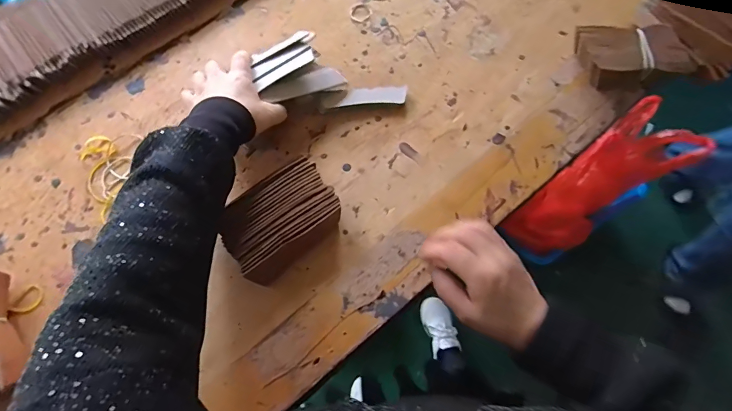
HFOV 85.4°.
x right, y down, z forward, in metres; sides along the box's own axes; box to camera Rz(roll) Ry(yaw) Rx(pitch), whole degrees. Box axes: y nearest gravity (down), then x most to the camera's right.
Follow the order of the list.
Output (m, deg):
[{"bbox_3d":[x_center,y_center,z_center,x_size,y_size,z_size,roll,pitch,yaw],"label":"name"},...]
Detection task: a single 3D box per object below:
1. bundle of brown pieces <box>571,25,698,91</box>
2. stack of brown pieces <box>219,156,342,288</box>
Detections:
[{"bbox_3d":[0.345,-0.193,0.515,0.136,0.035,0.077,1,70,-1],"label":"bundle of brown pieces"},{"bbox_3d":[-0.094,0.015,0.438,0.125,0.031,0.090,-41,76,-14],"label":"stack of brown pieces"}]

